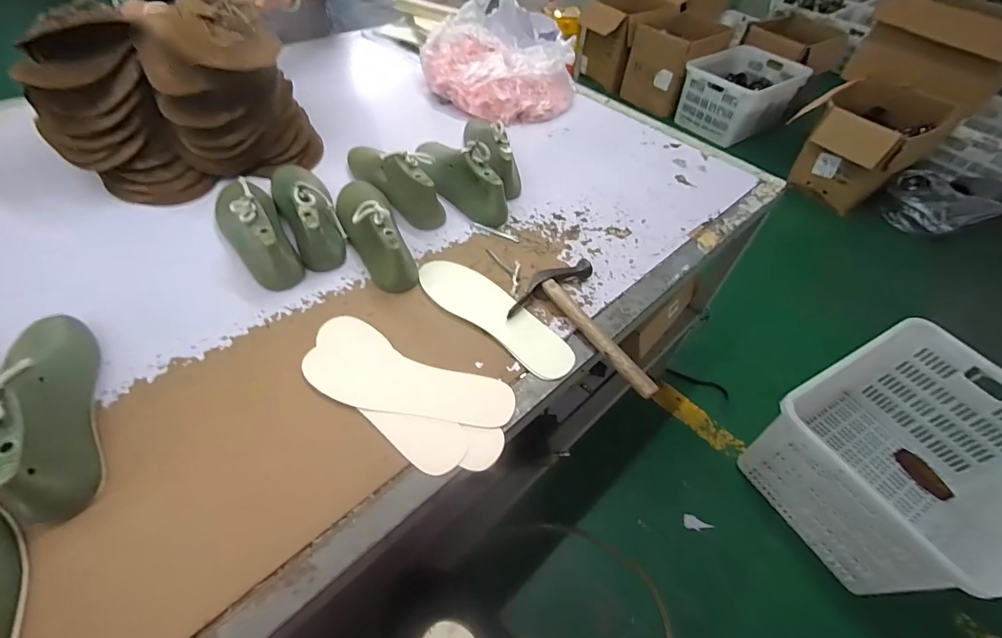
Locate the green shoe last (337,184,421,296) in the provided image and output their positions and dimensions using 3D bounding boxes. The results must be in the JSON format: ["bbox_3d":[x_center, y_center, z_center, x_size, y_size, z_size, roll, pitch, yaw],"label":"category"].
[{"bbox_3d":[-0.199,-0.159,0.646,0.080,0.091,0.258,-16,54,-18],"label":"green shoe last"}]

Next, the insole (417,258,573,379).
[{"bbox_3d":[-0.014,-0.010,0.596,0.267,0.009,0.072,35,59,24],"label":"insole"}]

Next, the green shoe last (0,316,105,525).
[{"bbox_3d":[-0.472,0.074,0.430,0.074,0.090,0.260,-23,56,-22],"label":"green shoe last"}]

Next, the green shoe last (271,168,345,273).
[{"bbox_3d":[-0.309,-0.185,0.666,0.085,0.087,0.245,-18,54,-19],"label":"green shoe last"}]

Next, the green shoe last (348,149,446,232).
[{"bbox_3d":[-0.187,-0.256,0.736,0.250,0.083,0.071,38,57,24],"label":"green shoe last"}]

